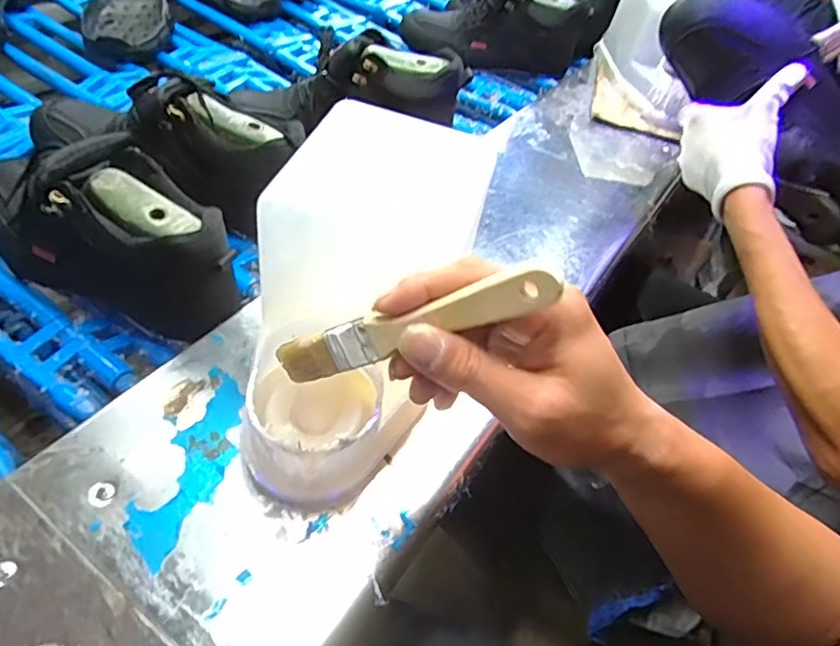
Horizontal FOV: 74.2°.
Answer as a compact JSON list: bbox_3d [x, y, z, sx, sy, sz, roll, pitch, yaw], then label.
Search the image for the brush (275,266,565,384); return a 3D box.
[{"bbox_3d":[-0.009,0.003,0.279,0.160,0.024,0.005,-18,14,29],"label":"brush"}]

